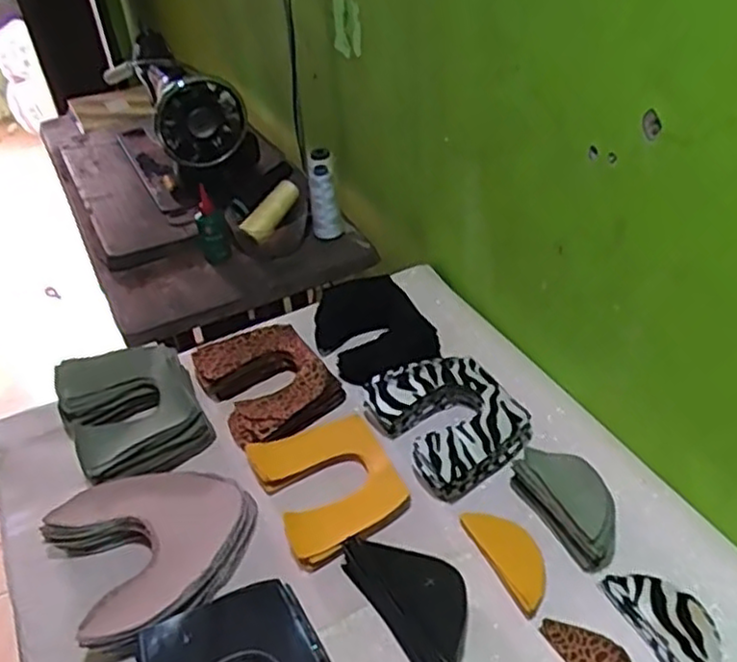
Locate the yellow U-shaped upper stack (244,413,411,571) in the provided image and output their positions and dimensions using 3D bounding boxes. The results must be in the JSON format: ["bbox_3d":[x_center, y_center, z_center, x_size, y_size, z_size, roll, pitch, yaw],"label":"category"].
[{"bbox_3d":[-0.038,0.148,0.720,0.122,0.019,0.162,-20,42,-17],"label":"yellow U-shaped upper stack"}]

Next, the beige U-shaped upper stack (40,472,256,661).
[{"bbox_3d":[-0.194,0.200,0.675,0.179,0.058,0.170,-21,42,-18],"label":"beige U-shaped upper stack"}]

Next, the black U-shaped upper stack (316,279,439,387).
[{"bbox_3d":[0.003,-0.002,0.898,0.117,0.052,0.166,-22,42,-19],"label":"black U-shaped upper stack"}]

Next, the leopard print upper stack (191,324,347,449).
[{"bbox_3d":[-0.120,0.059,0.853,0.134,0.035,0.171,-24,43,-21],"label":"leopard print upper stack"}]

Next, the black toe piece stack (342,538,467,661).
[{"bbox_3d":[0.043,0.227,0.625,0.072,0.021,0.142,-25,44,-22],"label":"black toe piece stack"}]

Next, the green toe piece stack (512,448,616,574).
[{"bbox_3d":[0.188,0.158,0.675,0.054,0.043,0.120,-21,42,-18],"label":"green toe piece stack"}]

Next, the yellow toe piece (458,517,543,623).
[{"bbox_3d":[0.129,0.200,0.651,0.045,0.008,0.106,-20,42,-17],"label":"yellow toe piece"}]

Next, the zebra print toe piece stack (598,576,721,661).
[{"bbox_3d":[0.249,0.241,0.593,0.055,0.016,0.111,-20,42,-17],"label":"zebra print toe piece stack"}]

